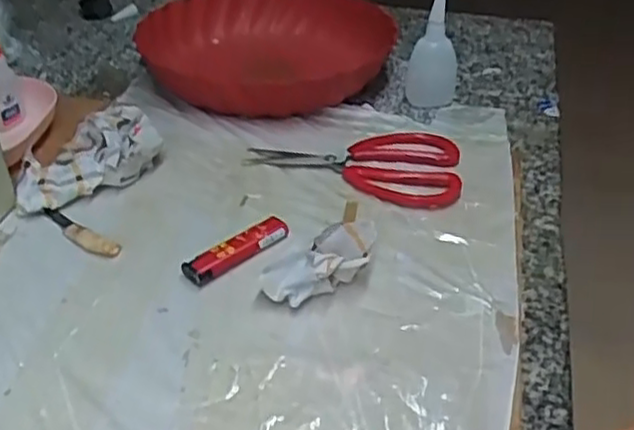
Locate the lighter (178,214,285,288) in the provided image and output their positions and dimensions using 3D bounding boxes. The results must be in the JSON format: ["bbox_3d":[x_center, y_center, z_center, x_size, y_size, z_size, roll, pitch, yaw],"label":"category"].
[{"bbox_3d":[-0.051,0.023,0.456,0.075,0.013,0.021,-29,46,-34],"label":"lighter"}]

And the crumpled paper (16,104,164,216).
[{"bbox_3d":[-0.176,-0.047,0.534,0.110,0.029,0.075,-19,41,-25],"label":"crumpled paper"}]

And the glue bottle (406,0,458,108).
[{"bbox_3d":[0.105,-0.147,0.623,0.044,0.095,0.037,8,37,9],"label":"glue bottle"}]

